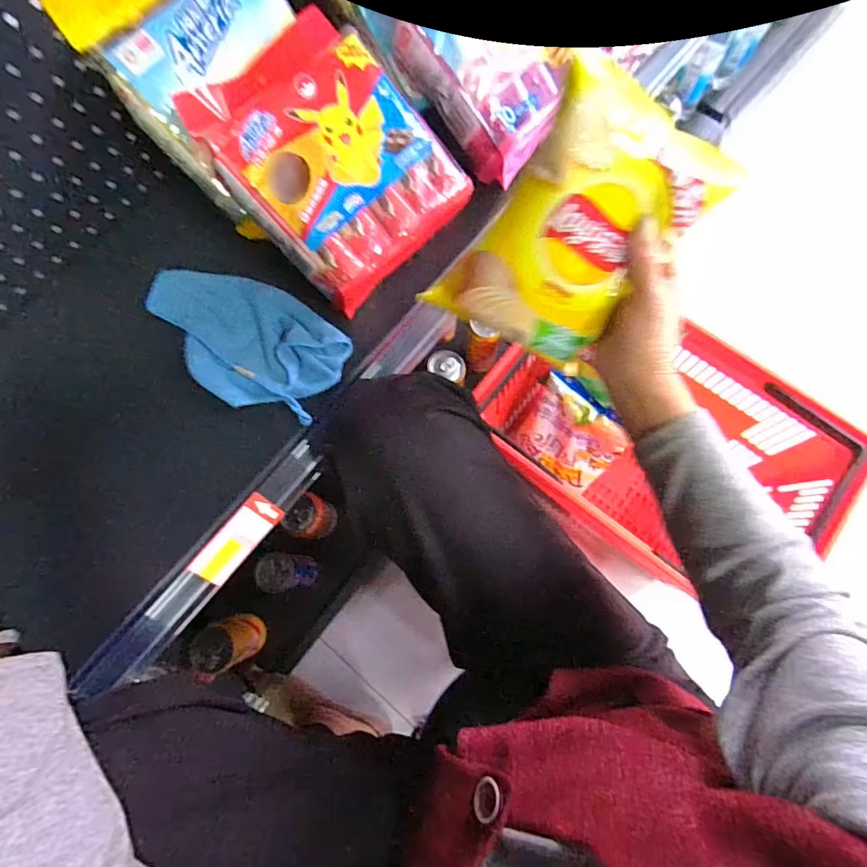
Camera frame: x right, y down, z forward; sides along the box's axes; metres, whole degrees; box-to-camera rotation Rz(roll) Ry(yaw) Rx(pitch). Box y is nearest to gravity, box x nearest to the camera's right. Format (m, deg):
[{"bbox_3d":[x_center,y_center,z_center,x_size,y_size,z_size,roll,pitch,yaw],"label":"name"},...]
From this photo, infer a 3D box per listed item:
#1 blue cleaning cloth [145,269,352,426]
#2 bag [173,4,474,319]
[{"bbox_3d":[-0.204,-0.102,0.498,0.223,0.016,0.126,27,76,9],"label":"blue cleaning cloth"},{"bbox_3d":[-0.096,-0.272,0.467,0.232,0.046,0.202,46,79,-18],"label":"bag"}]

